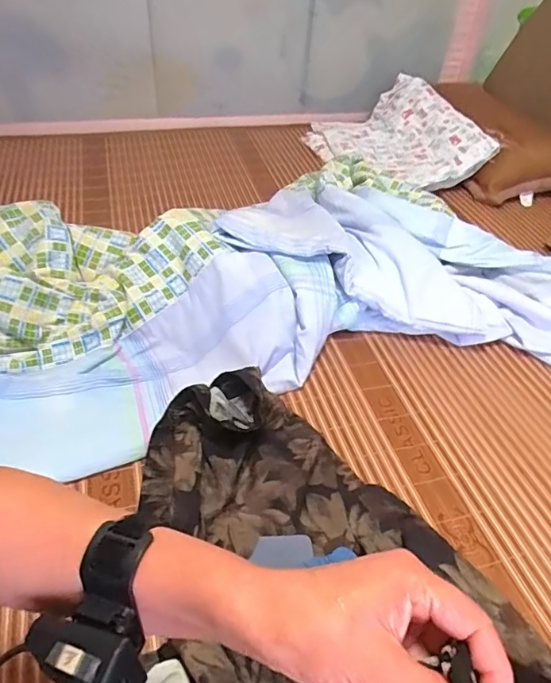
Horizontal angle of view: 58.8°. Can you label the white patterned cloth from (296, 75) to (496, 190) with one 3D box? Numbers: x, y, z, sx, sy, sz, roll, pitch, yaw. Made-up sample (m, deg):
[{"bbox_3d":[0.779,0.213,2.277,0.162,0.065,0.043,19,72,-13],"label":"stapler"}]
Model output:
[{"bbox_3d":[0.342,-0.609,1.407,0.352,0.149,0.494,-19,48,-23],"label":"white patterned cloth"}]

